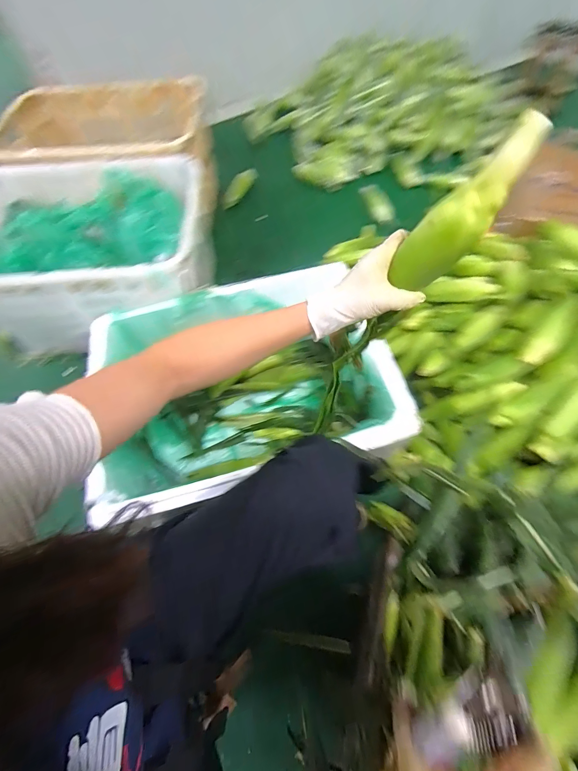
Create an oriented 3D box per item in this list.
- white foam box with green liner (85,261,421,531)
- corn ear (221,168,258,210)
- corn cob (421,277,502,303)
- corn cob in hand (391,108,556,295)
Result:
[{"bbox_3d":[-0.094,0.032,0.771,0.575,0.304,0.458,-16,62,-5],"label":"white foam box with green liner"},{"bbox_3d":[-0.213,-0.851,1.371,0.064,0.069,0.251,19,64,13],"label":"corn ear"},{"bbox_3d":[0.493,-0.277,0.915,0.183,0.050,0.057,5,60,30],"label":"corn cob"},{"bbox_3d":[0.169,-0.170,0.315,0.049,0.162,0.047,2,57,-28],"label":"corn cob in hand"}]

